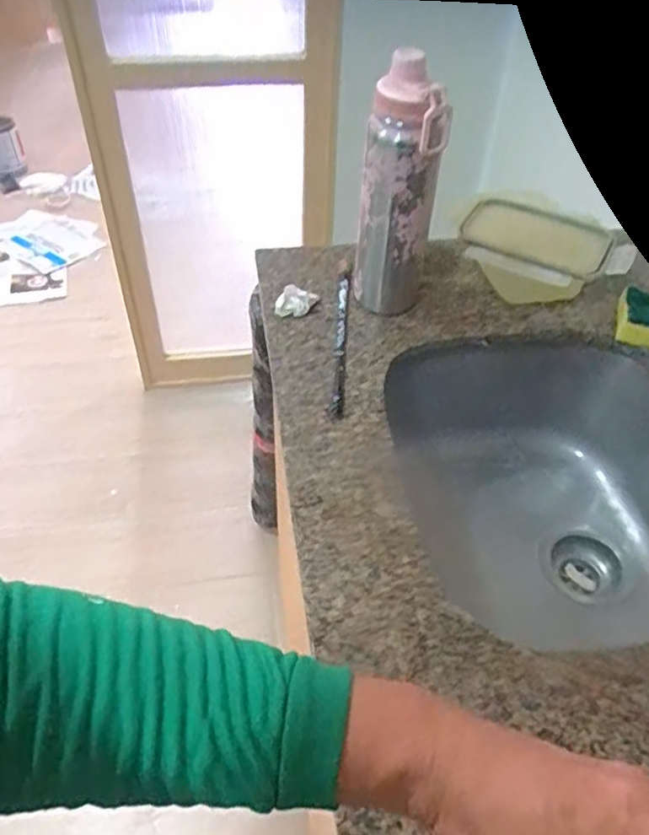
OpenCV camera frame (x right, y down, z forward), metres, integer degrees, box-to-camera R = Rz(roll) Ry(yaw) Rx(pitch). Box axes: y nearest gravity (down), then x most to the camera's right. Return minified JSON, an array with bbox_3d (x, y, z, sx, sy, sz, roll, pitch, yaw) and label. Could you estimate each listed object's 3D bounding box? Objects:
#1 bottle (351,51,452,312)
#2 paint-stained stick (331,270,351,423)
[{"bbox_3d":[0.081,-0.239,0.713,0.082,0.259,0.084,8,47,4],"label":"bottle"},{"bbox_3d":[0.019,-0.089,0.742,0.014,0.007,0.234,4,47,0],"label":"paint-stained stick"}]

